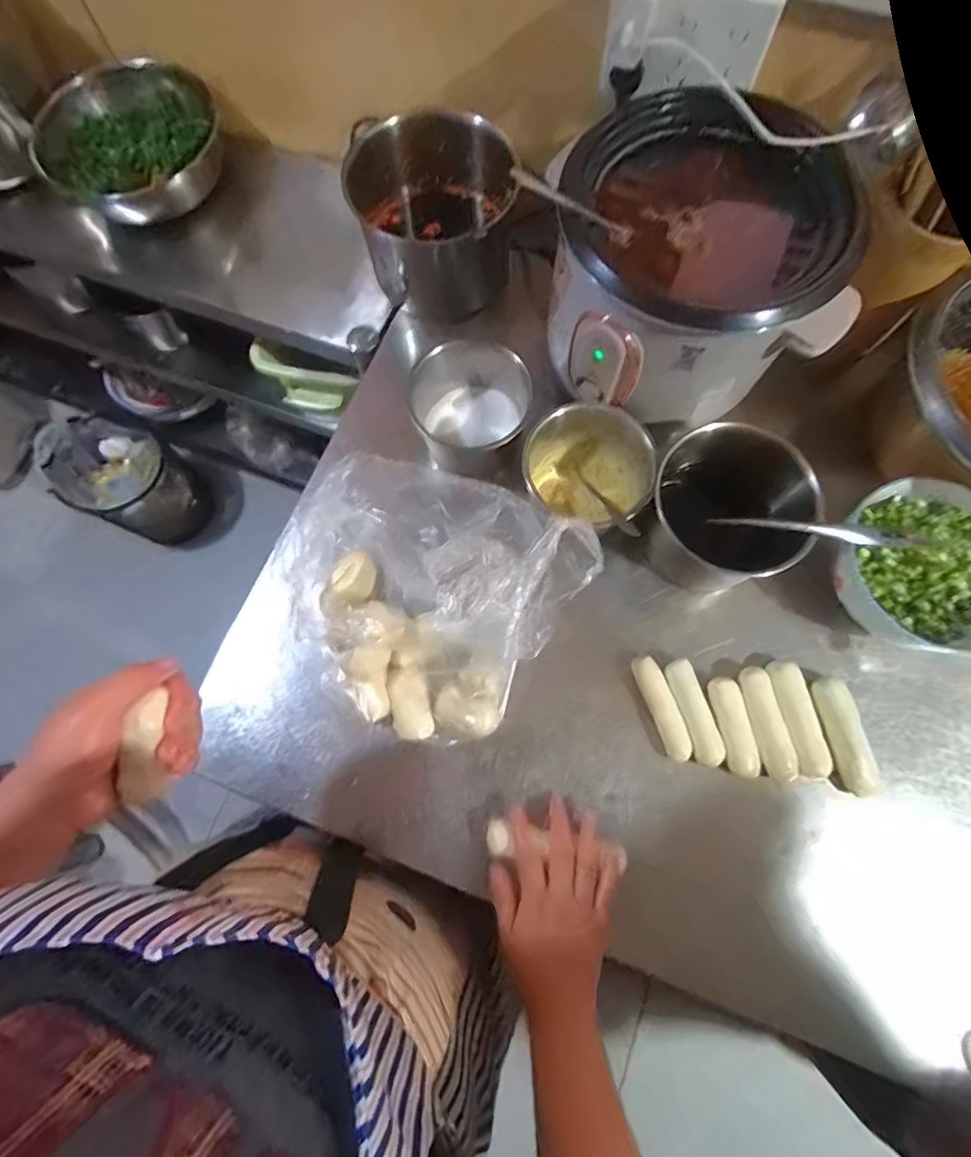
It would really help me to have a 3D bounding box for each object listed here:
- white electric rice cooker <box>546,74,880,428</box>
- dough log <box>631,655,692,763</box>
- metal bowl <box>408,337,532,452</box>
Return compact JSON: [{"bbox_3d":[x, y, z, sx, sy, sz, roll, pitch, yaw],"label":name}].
[{"bbox_3d":[0.188,-0.304,0.528,0.238,0.172,0.258,-5,74,-1],"label":"white electric rice cooker"},{"bbox_3d":[0.175,0.129,0.533,0.025,0.026,0.103,-20,75,-5],"label":"dough log"},{"bbox_3d":[-0.019,-0.209,0.611,0.128,0.081,0.108,1,74,0],"label":"metal bowl"}]

